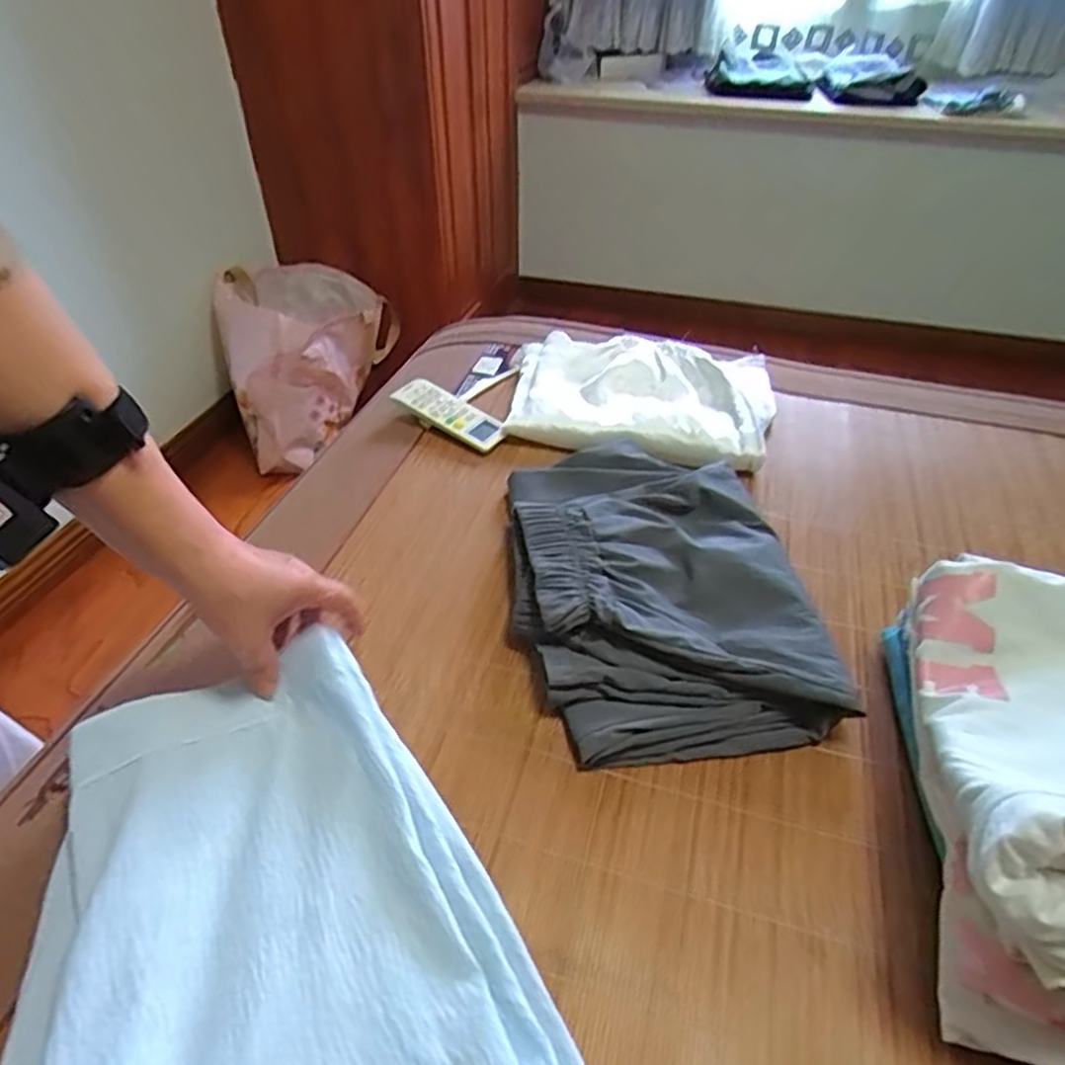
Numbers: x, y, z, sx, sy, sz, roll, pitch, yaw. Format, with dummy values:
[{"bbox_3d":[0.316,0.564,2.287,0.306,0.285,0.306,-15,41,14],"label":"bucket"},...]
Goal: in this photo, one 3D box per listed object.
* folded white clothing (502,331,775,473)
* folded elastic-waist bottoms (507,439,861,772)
[{"bbox_3d":[0.113,-0.147,0.757,0.275,0.060,0.220,12,43,13],"label":"folded white clothing"},{"bbox_3d":[0.094,0.033,0.556,0.213,0.050,0.303,-4,42,-5],"label":"folded elastic-waist bottoms"}]

